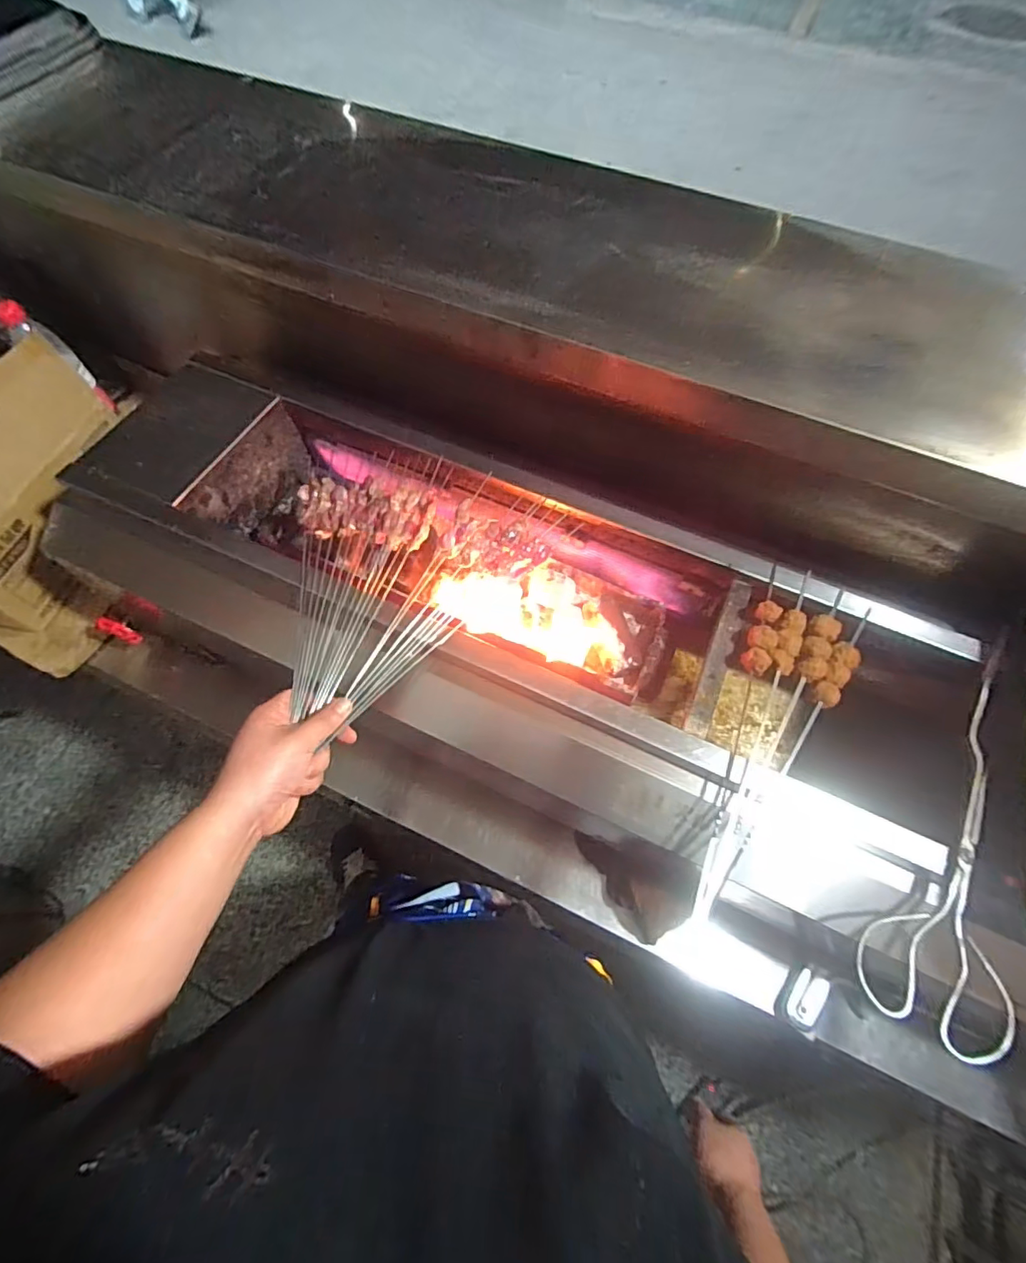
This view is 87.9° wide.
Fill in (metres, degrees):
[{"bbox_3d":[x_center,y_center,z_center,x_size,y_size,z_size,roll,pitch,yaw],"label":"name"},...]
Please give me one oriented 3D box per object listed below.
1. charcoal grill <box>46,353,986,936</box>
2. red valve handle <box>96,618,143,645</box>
[{"bbox_3d":[-0.049,-0.044,0.599,0.757,0.123,0.333,23,66,9],"label":"charcoal grill"},{"bbox_3d":[-0.515,0.001,0.698,0.013,0.058,0.017,1,62,27],"label":"red valve handle"}]

